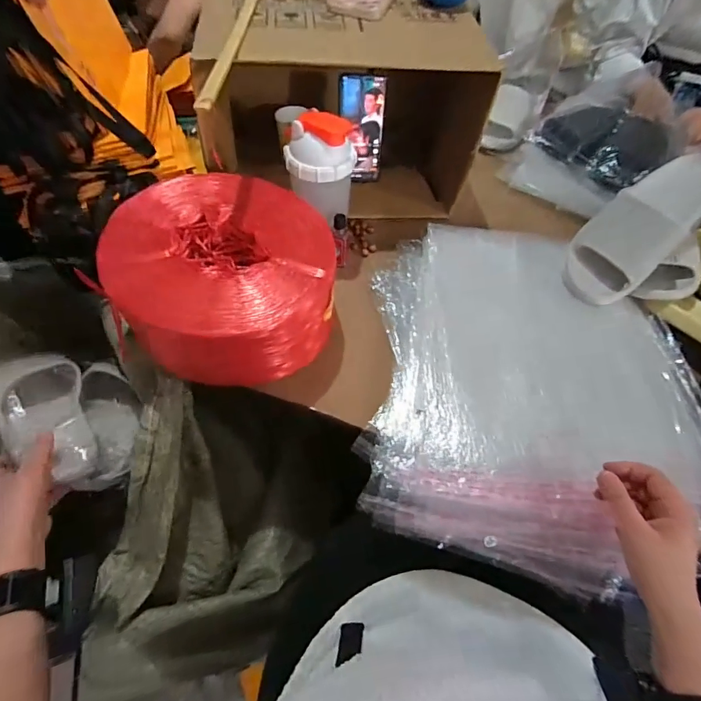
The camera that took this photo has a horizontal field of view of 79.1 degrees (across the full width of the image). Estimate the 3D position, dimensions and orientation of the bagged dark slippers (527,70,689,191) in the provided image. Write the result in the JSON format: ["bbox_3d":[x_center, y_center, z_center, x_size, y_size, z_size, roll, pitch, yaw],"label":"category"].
[{"bbox_3d":[0.510,-0.424,0.832,0.219,0.086,0.234,-37,65,-24],"label":"bagged dark slippers"}]

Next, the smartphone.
[{"bbox_3d":[0.019,-0.363,0.705,0.072,0.160,0.012,-3,38,-7],"label":"smartphone"}]

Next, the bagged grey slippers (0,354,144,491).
[{"bbox_3d":[-0.370,0.101,0.593,0.149,0.139,0.174,-36,65,-25],"label":"bagged grey slippers"}]

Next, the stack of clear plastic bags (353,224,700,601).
[{"bbox_3d":[0.240,0.033,0.556,0.410,0.046,0.452,7,61,1],"label":"stack of clear plastic bags"}]

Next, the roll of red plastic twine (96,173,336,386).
[{"bbox_3d":[-0.167,-0.092,0.573,0.279,0.143,0.259,1,56,-2],"label":"roll of red plastic twine"}]

